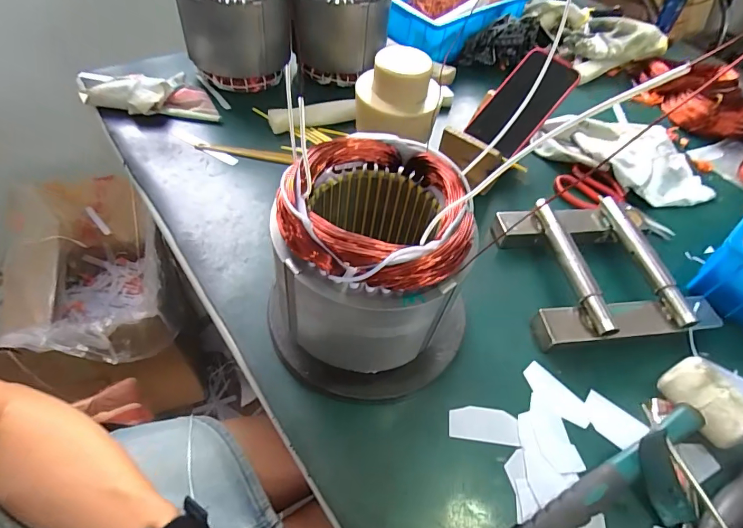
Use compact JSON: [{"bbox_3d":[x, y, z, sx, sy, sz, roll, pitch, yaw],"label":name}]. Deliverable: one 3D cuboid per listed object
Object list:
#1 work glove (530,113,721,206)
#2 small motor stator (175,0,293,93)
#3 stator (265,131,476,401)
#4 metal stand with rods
[{"bbox_3d":[0.399,-0.175,0.635,0.236,0.033,0.203,36,56,19],"label":"work glove"},{"bbox_3d":[-0.193,-0.352,0.600,0.149,0.158,0.123,-9,54,-14],"label":"small motor stator"},{"bbox_3d":[-0.007,0.018,0.352,0.151,0.186,0.138,3,52,-4],"label":"stator"},{"bbox_3d":[0.250,0.001,0.475,0.183,0.040,0.182,-2,53,-9],"label":"metal stand with rods"}]

